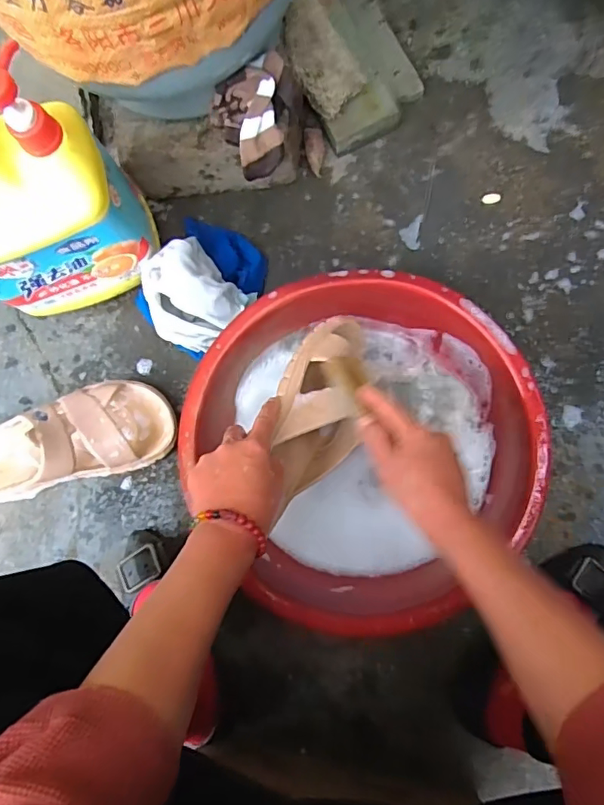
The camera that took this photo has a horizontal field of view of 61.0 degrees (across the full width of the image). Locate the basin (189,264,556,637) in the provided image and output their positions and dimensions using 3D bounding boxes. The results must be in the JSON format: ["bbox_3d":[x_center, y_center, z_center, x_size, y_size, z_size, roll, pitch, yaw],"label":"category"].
[{"bbox_3d":[0.066,0.028,0.586,0.337,0.139,0.341,0,85,4],"label":"basin"}]

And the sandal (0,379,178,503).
[{"bbox_3d":[-0.314,0.048,0.647,0.295,0.085,0.117,-16,83,3],"label":"sandal"}]

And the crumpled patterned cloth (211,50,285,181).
[{"bbox_3d":[-0.042,-0.311,0.559,0.094,0.066,0.077,-35,84,1],"label":"crumpled patterned cloth"}]

